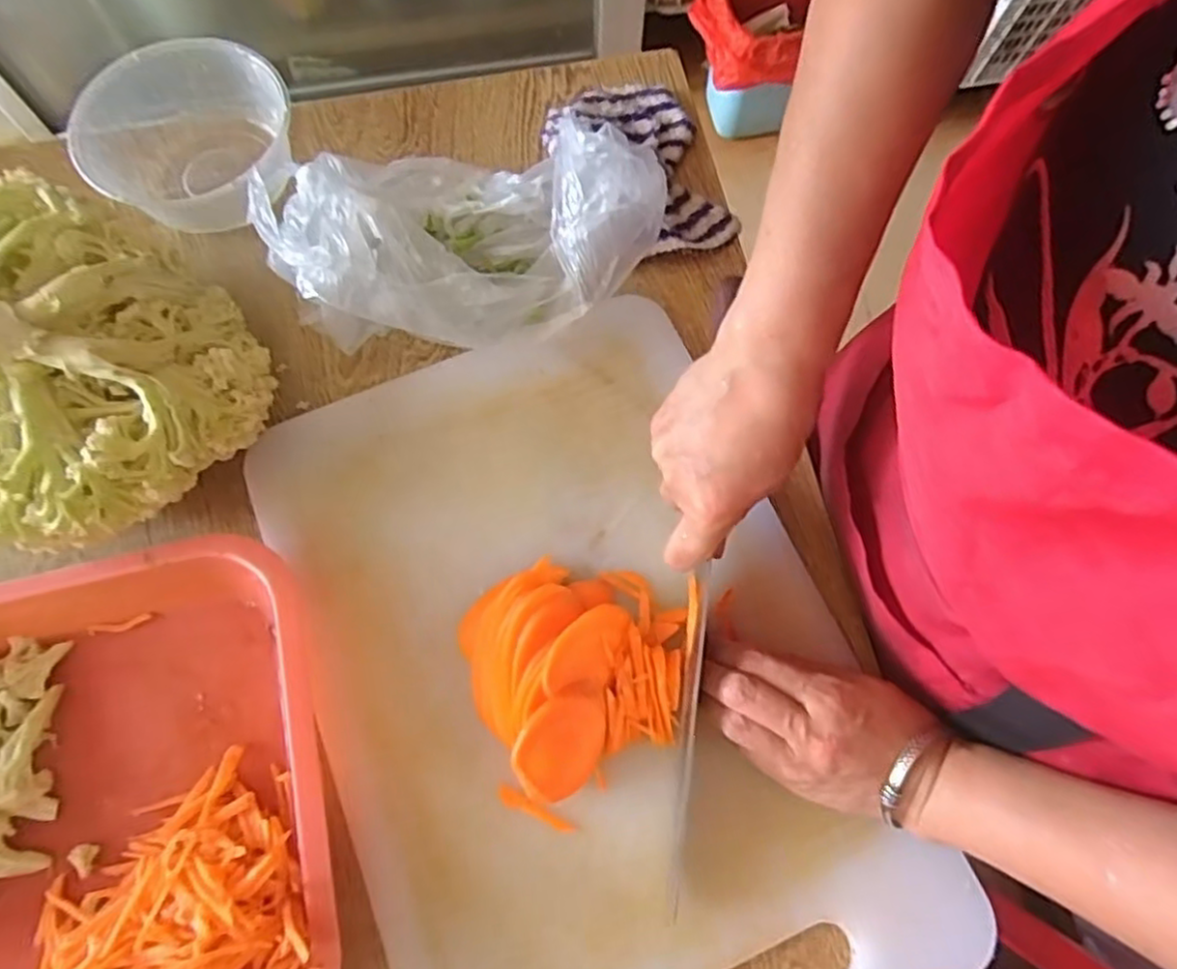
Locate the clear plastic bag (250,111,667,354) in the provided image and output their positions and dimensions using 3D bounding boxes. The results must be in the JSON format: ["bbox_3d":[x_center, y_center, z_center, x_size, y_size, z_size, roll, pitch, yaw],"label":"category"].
[{"bbox_3d":[-0.078,-0.171,0.461,0.237,0.095,0.155,-14,72,-4],"label":"clear plastic bag"}]

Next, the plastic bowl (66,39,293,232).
[{"bbox_3d":[-0.292,-0.246,0.508,0.173,0.077,0.152,-7,72,-1],"label":"plastic bowl"}]

